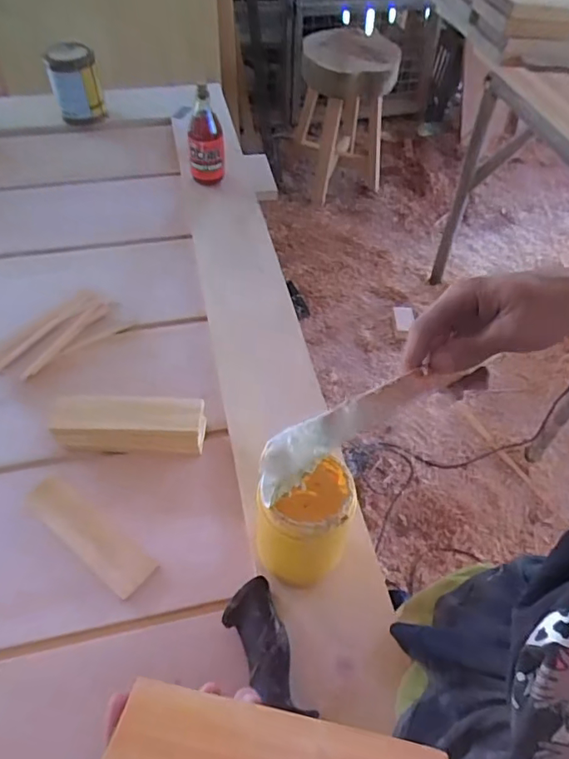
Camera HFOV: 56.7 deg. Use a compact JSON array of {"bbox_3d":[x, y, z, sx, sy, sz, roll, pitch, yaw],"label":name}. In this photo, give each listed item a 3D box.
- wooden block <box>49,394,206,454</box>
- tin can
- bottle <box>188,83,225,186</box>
[{"bbox_3d":[-0.195,0.058,0.675,0.185,0.056,0.060,1,51,-1],"label":"wooden block"},{"bbox_3d":[-0.471,-0.669,1.192,0.104,0.154,0.124,-13,53,-11],"label":"tin can"},{"bbox_3d":[-0.152,-0.462,1.011,0.069,0.171,0.066,-4,51,-6],"label":"bottle"}]

